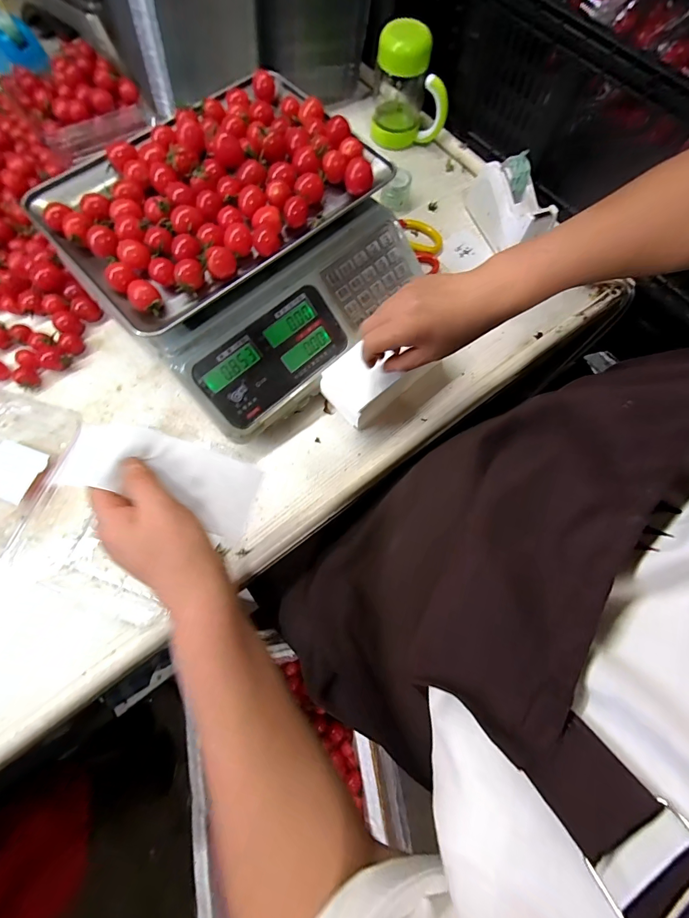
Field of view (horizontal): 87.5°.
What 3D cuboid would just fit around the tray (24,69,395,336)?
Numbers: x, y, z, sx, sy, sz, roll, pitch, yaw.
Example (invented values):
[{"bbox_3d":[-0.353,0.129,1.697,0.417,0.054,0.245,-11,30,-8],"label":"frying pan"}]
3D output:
[{"bbox_3d":[-0.144,-0.297,0.386,0.329,0.041,0.228,-40,78,-12],"label":"tray"}]

